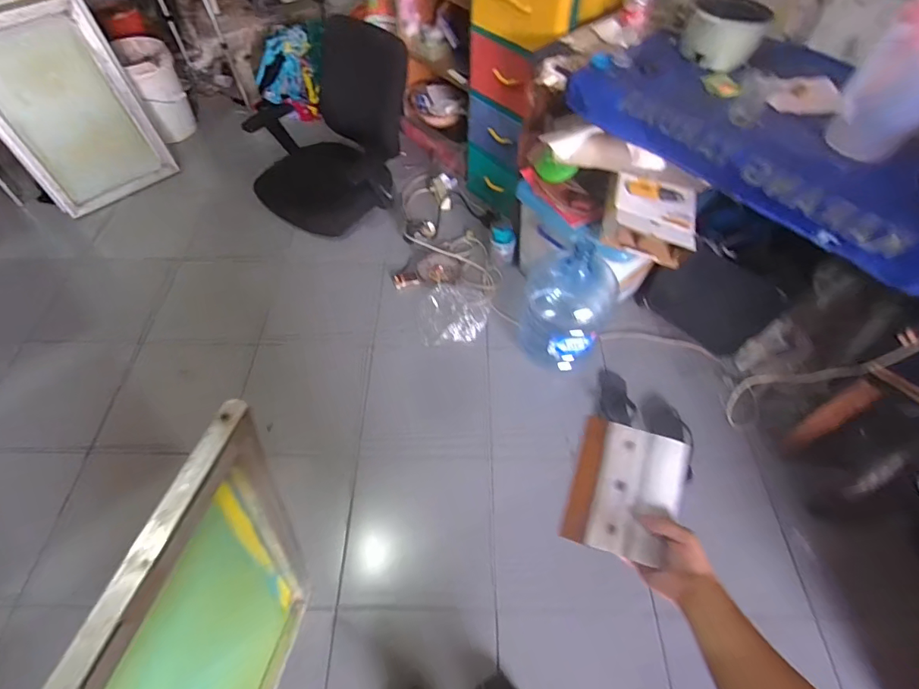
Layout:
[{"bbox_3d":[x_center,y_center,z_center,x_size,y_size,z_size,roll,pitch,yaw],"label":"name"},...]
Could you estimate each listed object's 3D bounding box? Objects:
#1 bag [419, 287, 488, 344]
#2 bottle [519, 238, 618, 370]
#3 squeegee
[{"bbox_3d":[-0.019,-0.112,1.657,0.256,0.080,0.204,-6,56,-5],"label":"bag"},{"bbox_3d":[0.334,-0.129,1.474,0.267,0.468,0.257,23,58,14],"label":"bottle"},{"bbox_3d":[0.204,0.175,0.561,0.128,0.021,0.147,16,76,5],"label":"squeegee"}]

